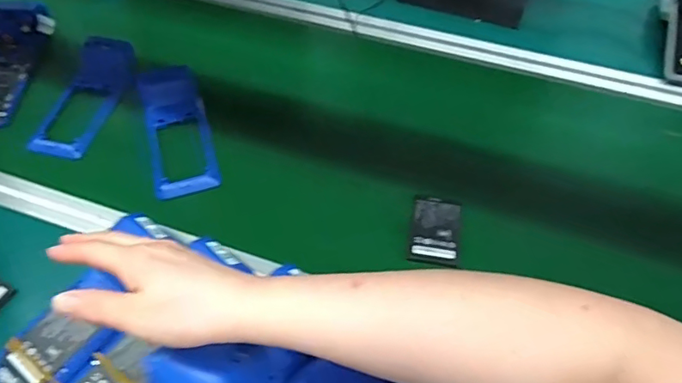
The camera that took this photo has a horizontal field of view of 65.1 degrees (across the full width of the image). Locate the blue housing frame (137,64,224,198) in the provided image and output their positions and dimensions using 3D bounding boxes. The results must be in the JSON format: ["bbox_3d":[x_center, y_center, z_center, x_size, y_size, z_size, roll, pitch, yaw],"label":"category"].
[{"bbox_3d":[-0.221,-0.087,0.718,0.082,0.033,0.204,-15,58,-8],"label":"blue housing frame"}]

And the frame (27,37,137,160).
[{"bbox_3d":[-0.351,-0.134,0.743,0.103,0.048,0.192,14,58,11],"label":"frame"}]

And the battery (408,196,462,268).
[{"bbox_3d":[0.113,0.046,0.634,0.058,0.012,0.087,7,57,6],"label":"battery"}]

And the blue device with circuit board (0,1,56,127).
[{"bbox_3d":[-0.498,-0.191,0.775,0.082,0.058,0.218,4,57,4],"label":"blue device with circuit board"}]

